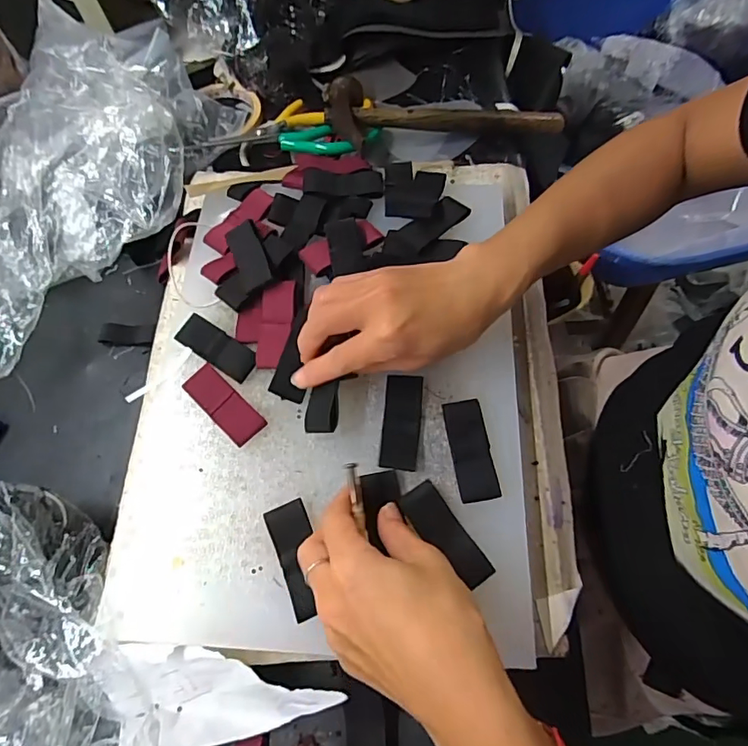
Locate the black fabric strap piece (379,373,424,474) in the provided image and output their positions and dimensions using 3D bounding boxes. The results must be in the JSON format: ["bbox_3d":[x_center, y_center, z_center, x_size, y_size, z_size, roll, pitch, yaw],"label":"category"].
[{"bbox_3d":[0.019,0.032,0.327,0.024,0.004,0.064,4,69,6],"label":"black fabric strap piece"}]

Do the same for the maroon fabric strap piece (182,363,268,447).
[{"bbox_3d":[-0.105,0.022,0.341,0.066,0.007,0.024,41,74,18],"label":"maroon fabric strap piece"}]

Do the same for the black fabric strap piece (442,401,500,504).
[{"bbox_3d":[0.063,0.050,0.319,0.025,0.004,0.066,-11,68,3],"label":"black fabric strap piece"}]

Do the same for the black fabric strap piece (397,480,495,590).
[{"bbox_3d":[0.043,0.098,0.297,0.024,0.006,0.065,-33,69,-11],"label":"black fabric strap piece"}]

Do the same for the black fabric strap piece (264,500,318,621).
[{"bbox_3d":[-0.046,0.112,0.296,0.026,0.004,0.067,-28,65,5],"label":"black fabric strap piece"}]

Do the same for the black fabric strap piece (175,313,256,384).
[{"bbox_3d":[-0.116,-0.019,0.358,0.065,0.007,0.025,32,72,15],"label":"black fabric strap piece"}]

